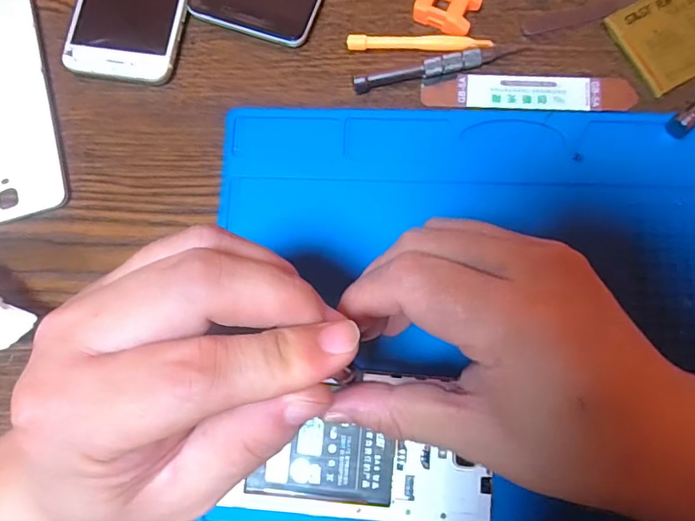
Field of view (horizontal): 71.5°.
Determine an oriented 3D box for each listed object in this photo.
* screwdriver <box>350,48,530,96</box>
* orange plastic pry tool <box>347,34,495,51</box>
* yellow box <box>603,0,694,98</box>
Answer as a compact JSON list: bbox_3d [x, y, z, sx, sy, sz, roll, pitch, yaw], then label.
[{"bbox_3d":[0.052,-0.111,0.278,0.098,0.009,0.009,-13,80,0],"label":"screwdriver"},{"bbox_3d":[0.042,-0.127,0.281,0.082,0.006,0.008,2,80,3],"label":"orange plastic pry tool"},{"bbox_3d":[0.196,-0.135,0.278,0.076,0.004,0.056,-28,80,-3],"label":"yellow box"}]

